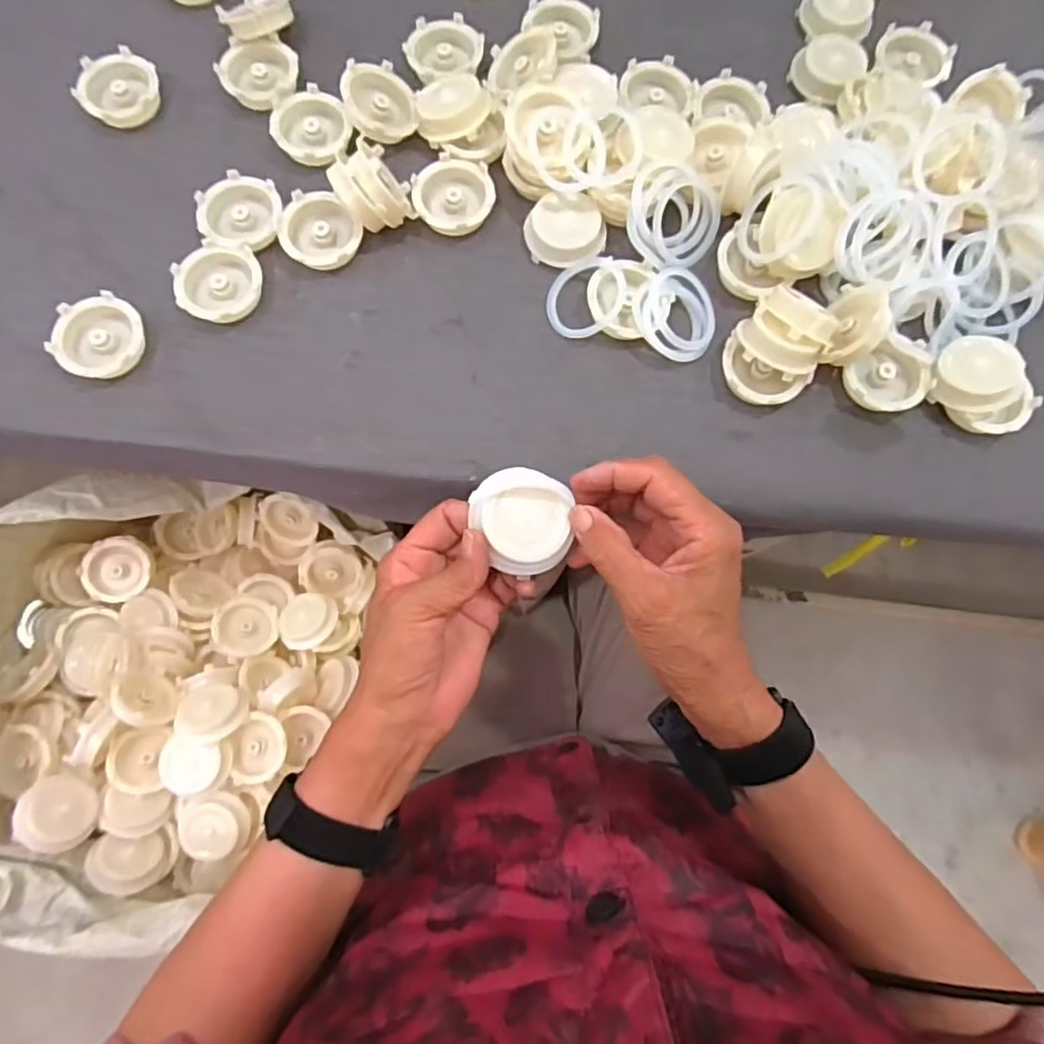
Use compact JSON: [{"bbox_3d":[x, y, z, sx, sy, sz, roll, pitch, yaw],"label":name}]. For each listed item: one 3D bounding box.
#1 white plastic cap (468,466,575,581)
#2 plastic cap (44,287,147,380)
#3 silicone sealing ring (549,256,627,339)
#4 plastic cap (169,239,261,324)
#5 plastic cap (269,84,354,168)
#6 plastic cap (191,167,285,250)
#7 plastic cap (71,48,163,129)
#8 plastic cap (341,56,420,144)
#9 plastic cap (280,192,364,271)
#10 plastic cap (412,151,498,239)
[{"bbox_3d":[0.000,-0.001,0.342,0.052,0.011,0.057,-4,78,-2],"label":"white plastic cap"},{"bbox_3d":[-0.287,-0.125,0.431,0.058,0.017,0.056,0,78,-2],"label":"plastic cap"},{"bbox_3d":[0.044,-0.158,0.444,0.058,0.009,0.053,-2,85,18],"label":"silicone sealing ring"},{"bbox_3d":[-0.210,-0.166,0.443,0.053,0.018,0.059,40,79,7],"label":"plastic cap"},{"bbox_3d":[-0.157,-0.293,0.475,0.055,0.015,0.064,2,78,-1],"label":"plastic cap"},{"bbox_3d":[-0.201,-0.220,0.458,0.059,0.019,0.052,14,78,1],"label":"plastic cap"},{"bbox_3d":[-0.304,-0.327,0.484,0.059,0.019,0.059,-29,80,-8],"label":"plastic cap"},{"bbox_3d":[-0.102,-0.308,0.464,0.053,0.013,0.056,-2,94,-25],"label":"plastic cap"},{"bbox_3d":[-0.144,-0.207,0.451,0.051,0.020,0.058,-31,80,-8],"label":"plastic cap"},{"bbox_3d":[-0.051,-0.235,0.462,0.058,0.015,0.058,0,78,-2],"label":"plastic cap"}]

